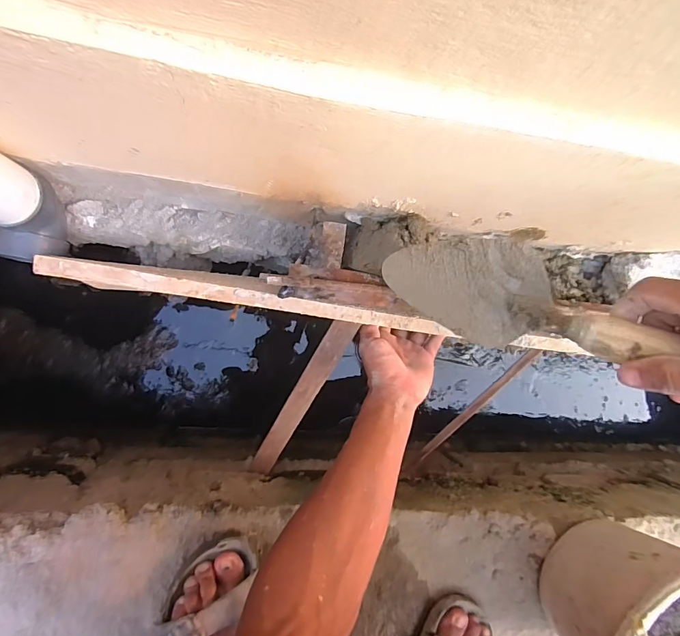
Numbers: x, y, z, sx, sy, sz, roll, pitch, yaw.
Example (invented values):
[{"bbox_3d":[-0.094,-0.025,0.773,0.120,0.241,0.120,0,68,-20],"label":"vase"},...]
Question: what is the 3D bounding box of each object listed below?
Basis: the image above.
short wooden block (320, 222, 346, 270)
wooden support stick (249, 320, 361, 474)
[{"bbox_3d":[-0.007,-0.075,0.426,0.025,0.014,0.047,5,89,-9],"label":"short wooden block"},{"bbox_3d":[-0.055,0.117,0.550,0.033,0.014,0.289,26,117,-8],"label":"wooden support stick"}]

